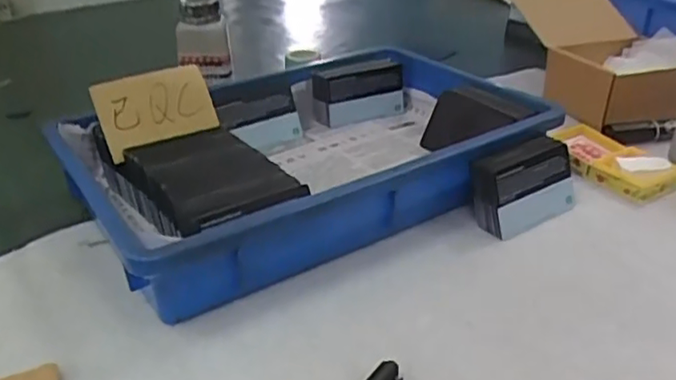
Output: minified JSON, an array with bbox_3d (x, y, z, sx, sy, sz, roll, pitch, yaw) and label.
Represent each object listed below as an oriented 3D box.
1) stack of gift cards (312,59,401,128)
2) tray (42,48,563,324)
[{"bbox_3d":[0.020,-0.102,0.657,0.094,0.057,0.038,-8,16,-8],"label":"stack of gift cards"},{"bbox_3d":[-0.021,-0.034,0.528,0.366,0.076,0.257,-18,34,-28],"label":"tray"}]

